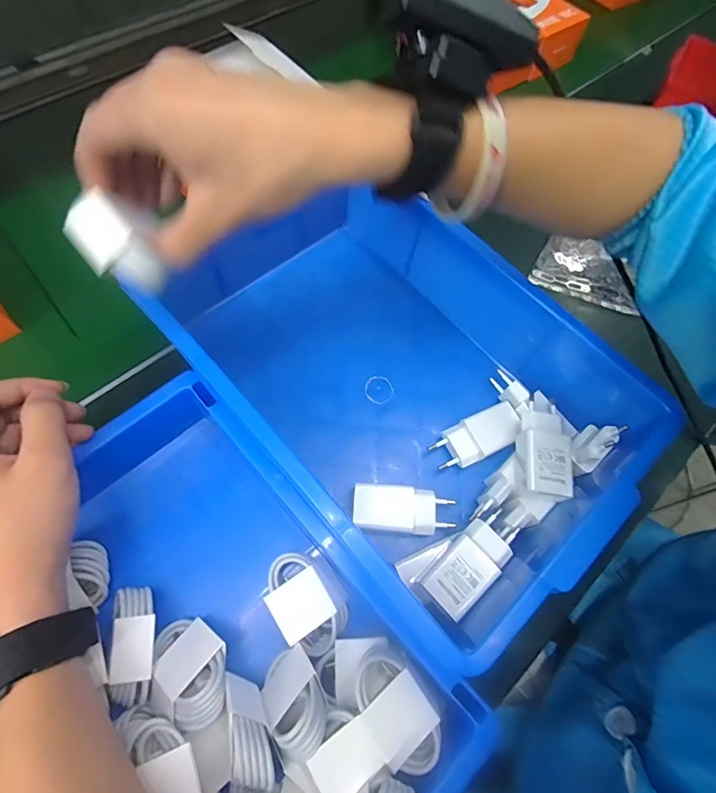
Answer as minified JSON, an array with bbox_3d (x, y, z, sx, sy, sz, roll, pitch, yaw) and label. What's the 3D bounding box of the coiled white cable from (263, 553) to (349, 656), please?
[{"bbox_3d":[-0.035,0.143,0.310,0.047,0.026,0.064,-34,71,-15],"label":"coiled white cable"}]

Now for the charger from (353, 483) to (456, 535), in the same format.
[{"bbox_3d":[0.036,0.087,0.341,0.077,0.019,0.035,6,66,1],"label":"charger"}]

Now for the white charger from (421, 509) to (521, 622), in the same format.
[{"bbox_3d":[0.081,0.118,0.314,0.035,0.025,0.076,42,71,15],"label":"white charger"}]

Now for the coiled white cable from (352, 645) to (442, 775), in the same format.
[{"bbox_3d":[0.024,0.189,0.268,0.041,0.024,0.064,-31,71,-14],"label":"coiled white cable"}]

